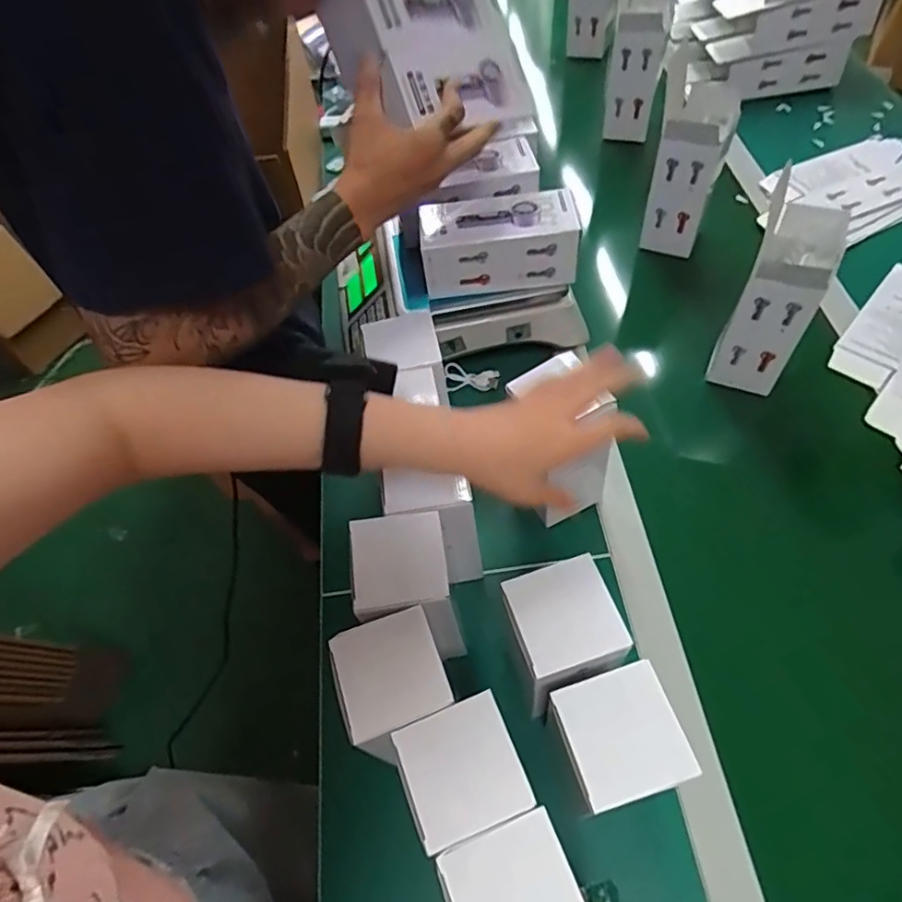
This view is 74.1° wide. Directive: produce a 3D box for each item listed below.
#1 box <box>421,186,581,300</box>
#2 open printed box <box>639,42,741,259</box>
[{"bbox_3d":[0.051,-0.231,0.650,0.161,0.072,0.081,-4,57,1],"label":"box"},{"bbox_3d":[0.301,-0.363,0.773,0.089,0.203,0.069,15,59,13],"label":"open printed box"}]

